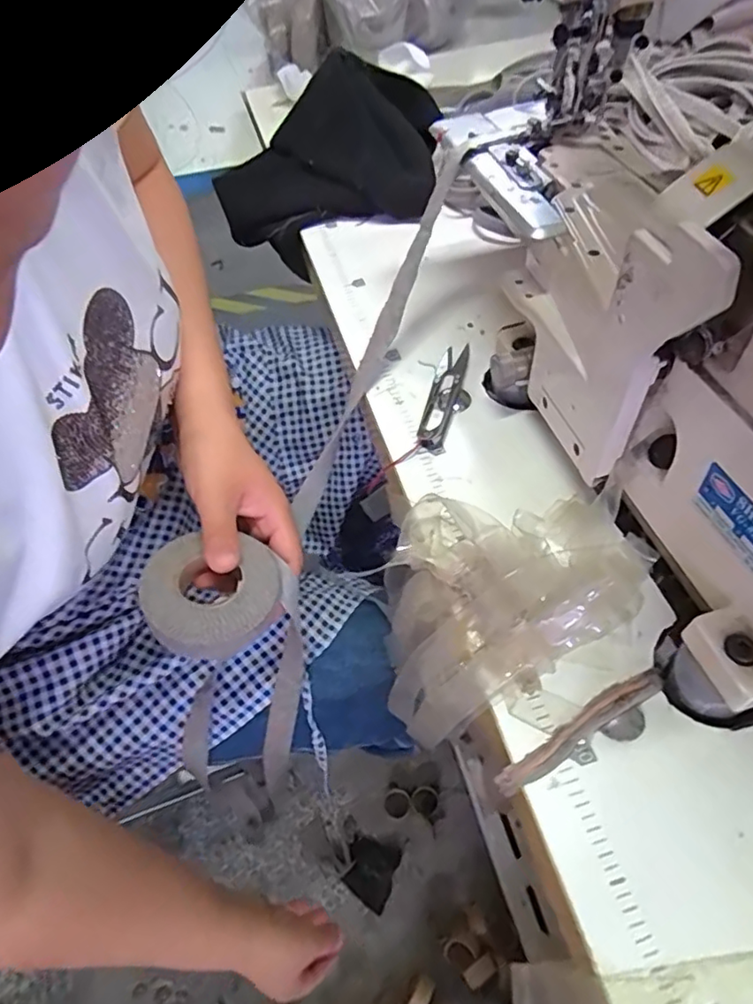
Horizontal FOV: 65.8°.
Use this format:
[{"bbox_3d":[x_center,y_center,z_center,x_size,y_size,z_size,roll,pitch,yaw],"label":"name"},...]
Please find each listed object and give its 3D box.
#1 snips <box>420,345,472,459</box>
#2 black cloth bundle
[{"bbox_3d":[0.052,-0.076,0.417,0.027,0.010,0.103,10,55,10],"label":"snips"},{"bbox_3d":[-0.035,-0.327,0.584,0.239,0.083,0.194,-38,79,10],"label":"black cloth bundle"}]

